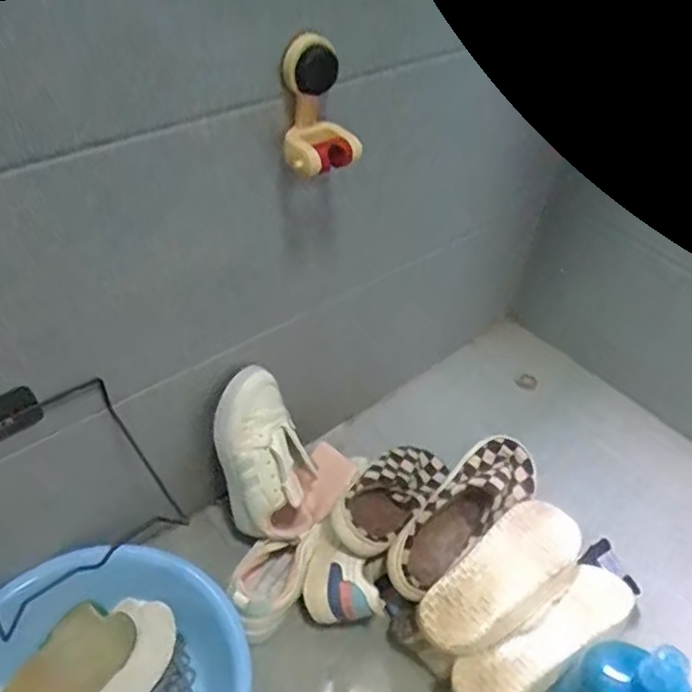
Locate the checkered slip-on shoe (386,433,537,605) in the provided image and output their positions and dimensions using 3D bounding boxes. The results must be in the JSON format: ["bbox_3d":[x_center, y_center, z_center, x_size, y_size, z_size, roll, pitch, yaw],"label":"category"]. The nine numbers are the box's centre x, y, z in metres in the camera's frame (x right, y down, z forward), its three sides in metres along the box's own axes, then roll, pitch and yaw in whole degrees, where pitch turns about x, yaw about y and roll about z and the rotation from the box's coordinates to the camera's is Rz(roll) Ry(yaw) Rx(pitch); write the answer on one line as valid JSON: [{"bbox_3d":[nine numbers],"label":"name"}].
[{"bbox_3d":[0.156,0.212,0.836,0.093,0.071,0.275,36,52,26],"label":"checkered slip-on shoe"}]

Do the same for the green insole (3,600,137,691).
[{"bbox_3d":[-0.350,0.391,0.736,0.091,0.034,0.219,32,49,24],"label":"green insole"}]

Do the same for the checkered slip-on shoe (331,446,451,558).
[{"bbox_3d":[0.069,0.207,0.895,0.091,0.065,0.264,30,27,22],"label":"checkered slip-on shoe"}]

